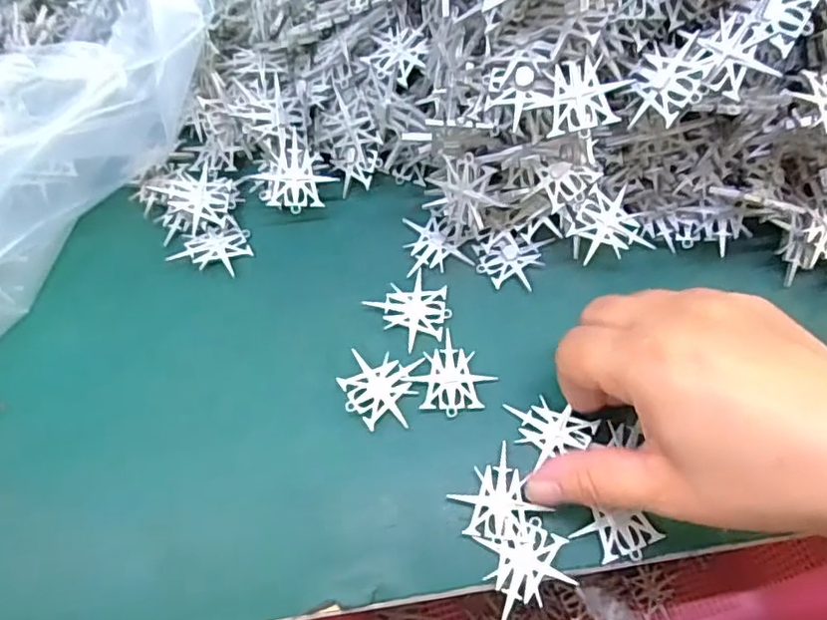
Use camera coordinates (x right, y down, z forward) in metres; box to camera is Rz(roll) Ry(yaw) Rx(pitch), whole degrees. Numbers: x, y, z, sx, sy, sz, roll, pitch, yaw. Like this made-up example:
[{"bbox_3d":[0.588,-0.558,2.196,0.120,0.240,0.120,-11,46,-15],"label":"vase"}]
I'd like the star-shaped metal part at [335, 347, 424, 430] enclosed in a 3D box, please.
[{"bbox_3d":[-0.016,0.036,0.270,0.033,0.004,0.033,5,68,6],"label":"star-shaped metal part"}]

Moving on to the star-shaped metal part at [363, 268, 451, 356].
[{"bbox_3d":[0.001,0.001,0.287,0.034,0.004,0.033,-25,69,-6],"label":"star-shaped metal part"}]

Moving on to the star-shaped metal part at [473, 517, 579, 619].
[{"bbox_3d":[0.046,0.101,0.238,0.033,0.004,0.031,-18,68,-3],"label":"star-shaped metal part"}]

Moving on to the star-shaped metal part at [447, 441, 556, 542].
[{"bbox_3d":[0.035,0.080,0.248,0.033,0.004,0.031,-37,70,-11],"label":"star-shaped metal part"}]

